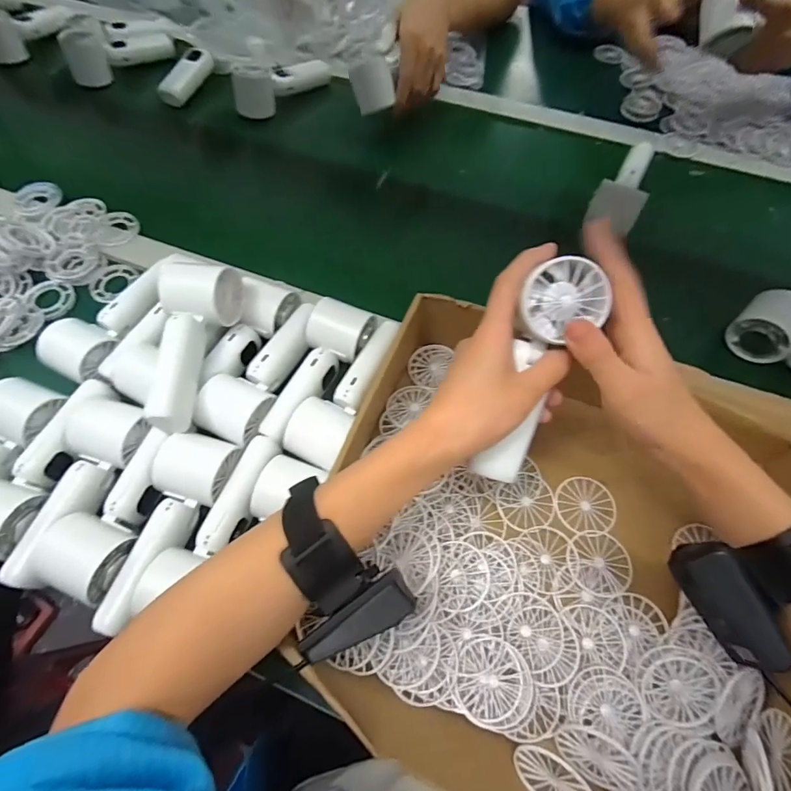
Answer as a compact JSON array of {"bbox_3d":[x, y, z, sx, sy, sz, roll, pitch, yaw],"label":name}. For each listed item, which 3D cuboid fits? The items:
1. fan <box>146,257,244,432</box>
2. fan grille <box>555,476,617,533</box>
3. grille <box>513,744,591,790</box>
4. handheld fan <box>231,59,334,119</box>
[{"bbox_3d":[-0.186,-0.045,0.386,0.061,0.053,0.153,7,76,0],"label":"fan"},{"bbox_3d":[0.164,0.093,0.377,0.049,0.006,0.047,0,64,0],"label":"fan grille"},{"bbox_3d":[0.100,0.244,0.275,0.049,0.044,0.004,19,90,11],"label":"grille"},{"bbox_3d":[-0.167,-0.478,0.659,0.046,0.057,0.168,37,65,16],"label":"handheld fan"}]

